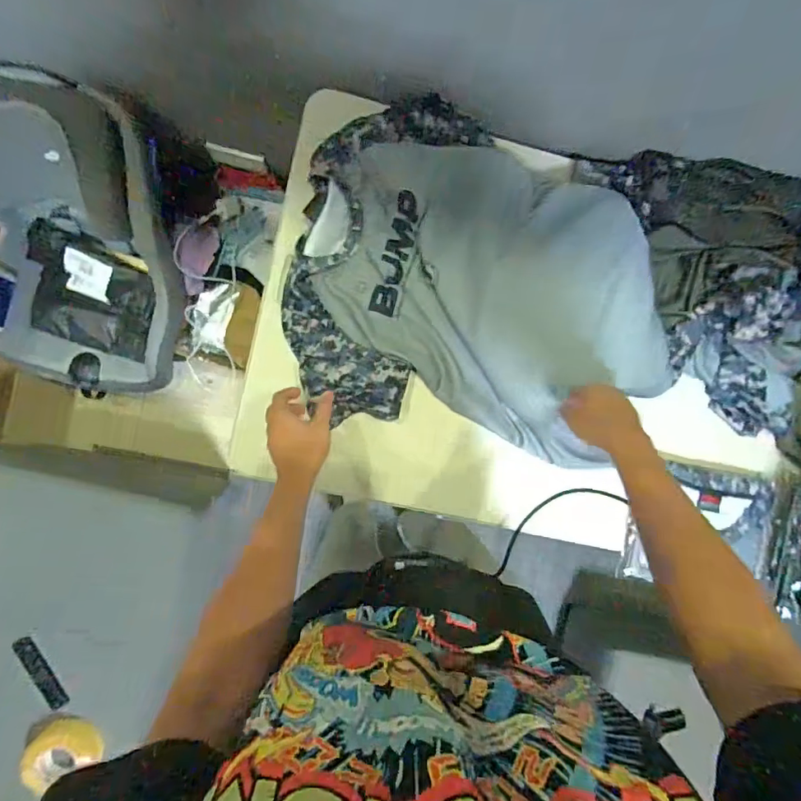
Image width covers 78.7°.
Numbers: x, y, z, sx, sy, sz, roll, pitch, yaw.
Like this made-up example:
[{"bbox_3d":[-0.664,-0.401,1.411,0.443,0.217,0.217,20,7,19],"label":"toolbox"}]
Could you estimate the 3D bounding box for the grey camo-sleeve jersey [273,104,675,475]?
[{"bbox_3d":[0.115,-0.174,0.704,0.521,0.104,0.455,10,89,-7],"label":"grey camo-sleeve jersey"}]

